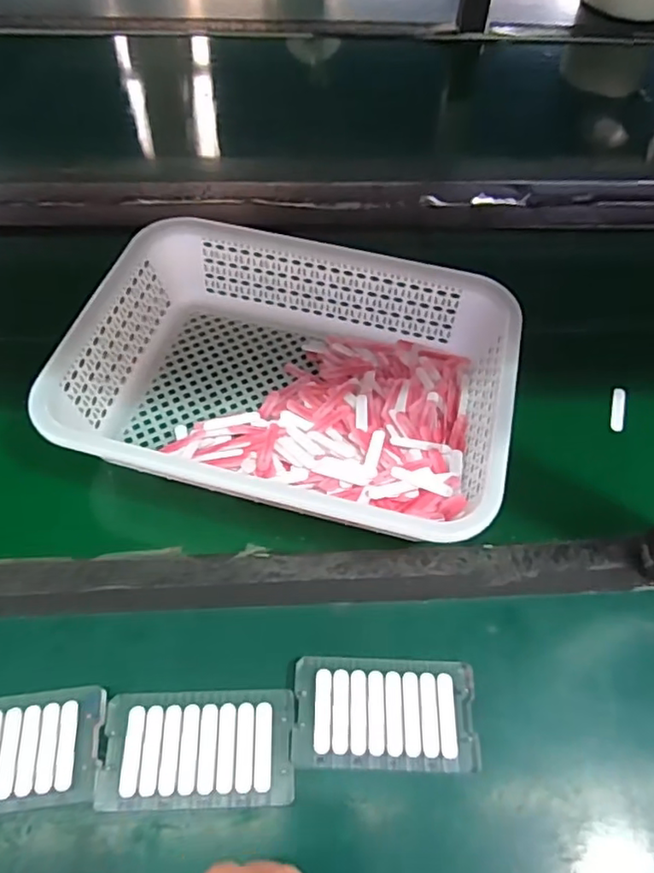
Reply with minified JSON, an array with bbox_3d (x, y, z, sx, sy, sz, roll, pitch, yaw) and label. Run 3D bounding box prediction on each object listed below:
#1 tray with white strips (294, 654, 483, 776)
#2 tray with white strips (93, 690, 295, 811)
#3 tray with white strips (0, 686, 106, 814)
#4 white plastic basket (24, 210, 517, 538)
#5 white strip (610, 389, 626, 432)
[{"bbox_3d":[0.040,0.187,0.403,0.120,0.010,0.067,3,56,-1],"label":"tray with white strips"},{"bbox_3d":[-0.083,0.203,0.388,0.120,0.010,0.066,0,56,-3],"label":"tray with white strips"},{"bbox_3d":[-0.207,0.202,0.381,0.119,0.008,0.066,-5,57,-6],"label":"tray with white strips"},{"bbox_3d":[-0.029,-0.051,0.520,0.357,0.082,0.252,13,57,6],"label":"white plastic basket"},{"bbox_3d":[0.277,-0.025,0.568,0.012,0.004,0.050,2,55,29],"label":"white strip"}]

